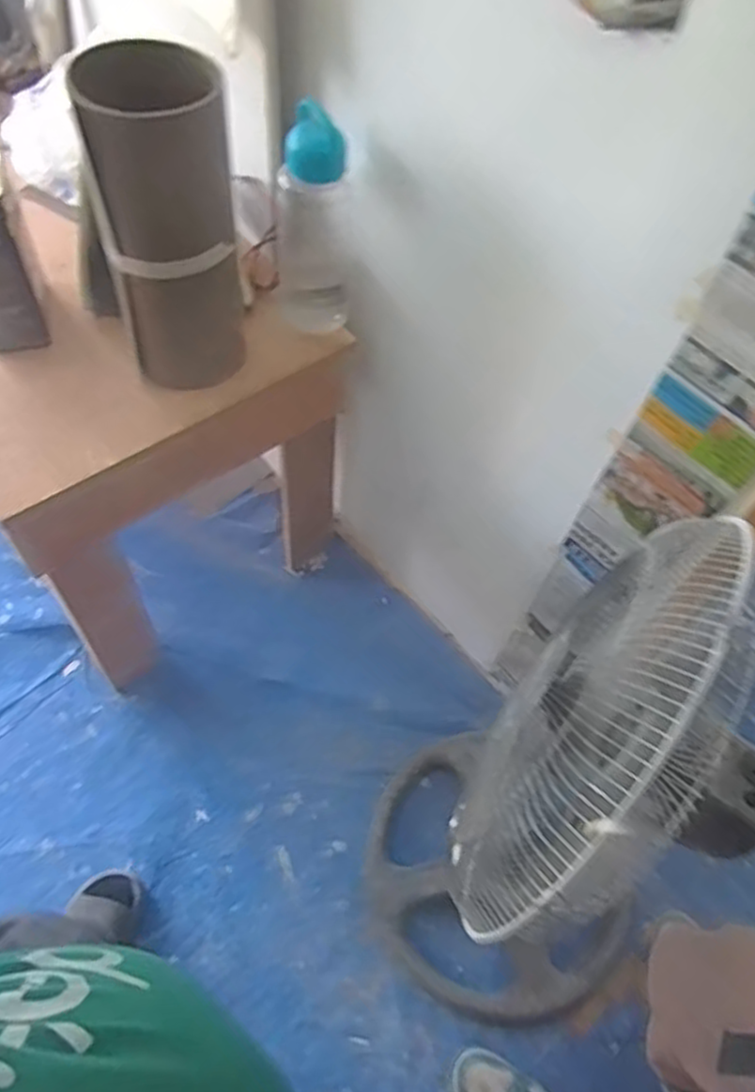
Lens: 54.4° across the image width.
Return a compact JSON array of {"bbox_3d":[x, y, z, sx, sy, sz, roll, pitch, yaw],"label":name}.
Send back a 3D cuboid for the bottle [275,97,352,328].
[{"bbox_3d":[-0.099,-0.468,1.116,0.118,0.318,0.099,0,58,-5],"label":"bottle"}]

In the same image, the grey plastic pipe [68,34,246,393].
[{"bbox_3d":[-0.273,-0.404,0.973,0.155,0.438,0.123,-13,60,-13],"label":"grey plastic pipe"}]

